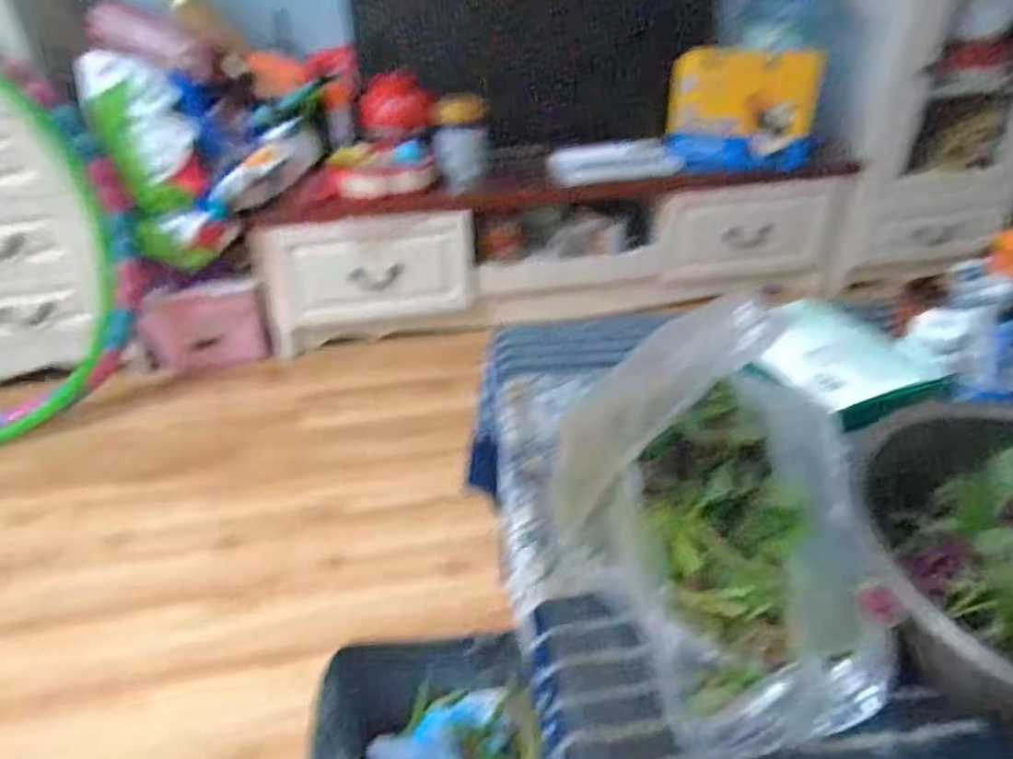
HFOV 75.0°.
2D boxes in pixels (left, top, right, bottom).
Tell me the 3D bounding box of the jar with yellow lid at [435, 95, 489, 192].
[{"bbox_3d":[-0.109,-0.603,1.677,0.101,0.219,0.133,9,36,15],"label":"jar with yellow lid"}]

